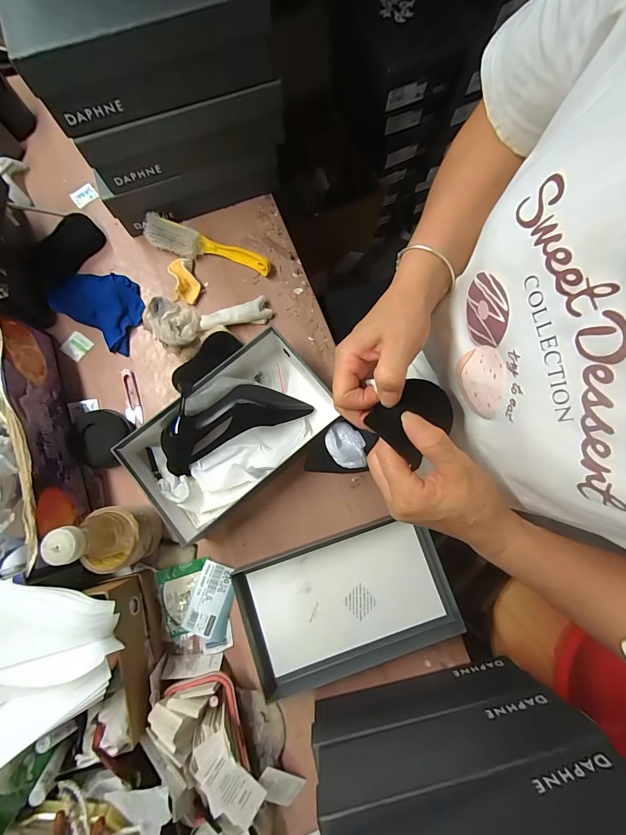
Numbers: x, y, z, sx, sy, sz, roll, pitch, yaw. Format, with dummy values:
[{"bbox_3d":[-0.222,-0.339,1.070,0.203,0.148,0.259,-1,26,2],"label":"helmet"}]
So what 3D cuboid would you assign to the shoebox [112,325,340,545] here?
[{"bbox_3d":[-0.122,0.020,0.551,0.302,0.085,0.181,-42,82,-7],"label":"shoebox"}]

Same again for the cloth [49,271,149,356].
[{"bbox_3d":[-0.366,-0.201,0.621,0.161,0.032,0.114,34,81,6],"label":"cloth"}]

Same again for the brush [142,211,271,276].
[{"bbox_3d":[-0.196,-0.307,0.629,0.213,0.043,0.051,16,80,3],"label":"brush"}]

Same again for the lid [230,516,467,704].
[{"bbox_3d":[0.052,0.273,0.538,0.309,0.032,0.182,-18,80,-3],"label":"lid"}]

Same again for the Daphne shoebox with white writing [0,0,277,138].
[{"bbox_3d":[-0.210,-0.496,0.442,0.288,0.097,0.167,-18,80,-3],"label":"Daphne shoebox with white writing"}]

